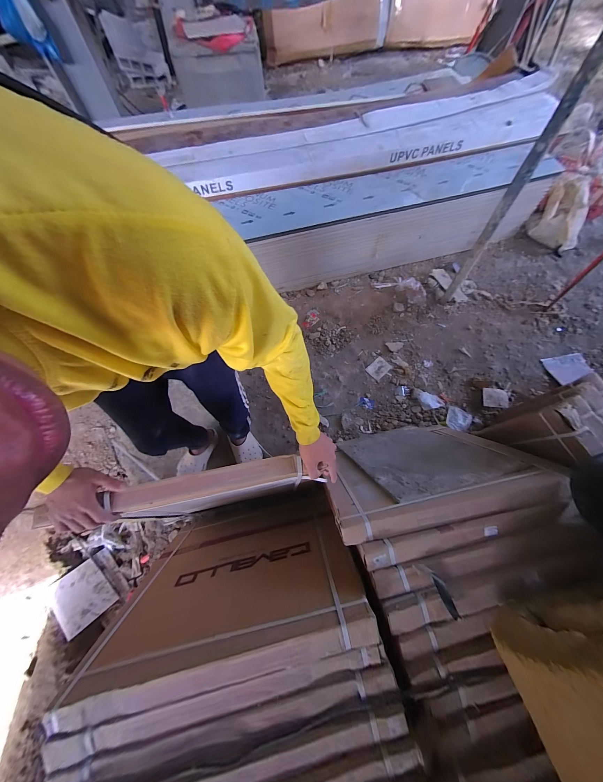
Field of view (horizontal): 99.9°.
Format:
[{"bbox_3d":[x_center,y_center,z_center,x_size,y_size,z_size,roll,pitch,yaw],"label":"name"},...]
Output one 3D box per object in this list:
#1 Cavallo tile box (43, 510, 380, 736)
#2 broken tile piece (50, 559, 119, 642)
[{"bbox_3d":[-0.164,0.495,0.730,0.581,0.555,0.035,-14,92,-3],"label":"Cavallo tile box"},{"bbox_3d":[-0.905,0.843,1.040,0.171,0.014,0.215,-32,79,-37],"label":"broken tile piece"}]

